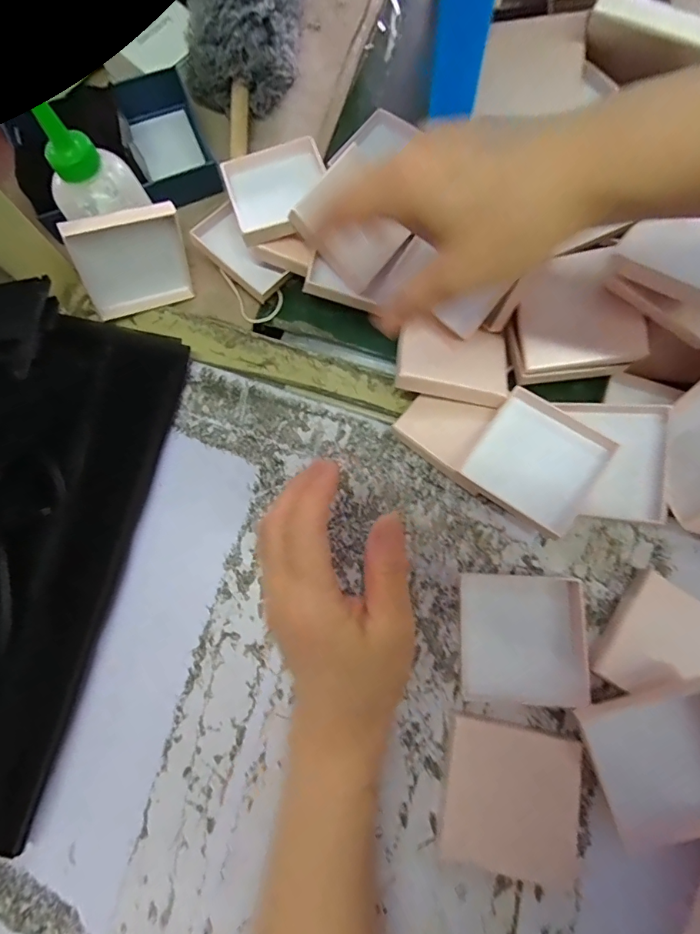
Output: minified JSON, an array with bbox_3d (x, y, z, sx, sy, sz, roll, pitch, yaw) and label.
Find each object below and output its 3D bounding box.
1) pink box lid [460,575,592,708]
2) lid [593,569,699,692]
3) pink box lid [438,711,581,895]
[{"bbox_3d":[0.109,0.109,0.288,0.076,0.012,0.075,1,75,2],"label":"pink box lid"},{"bbox_3d":[0.199,0.114,0.278,0.072,0.017,0.072,35,78,10],"label":"lid"},{"bbox_3d":[0.095,0.194,0.264,0.074,0.017,0.079,7,75,3],"label":"pink box lid"}]

